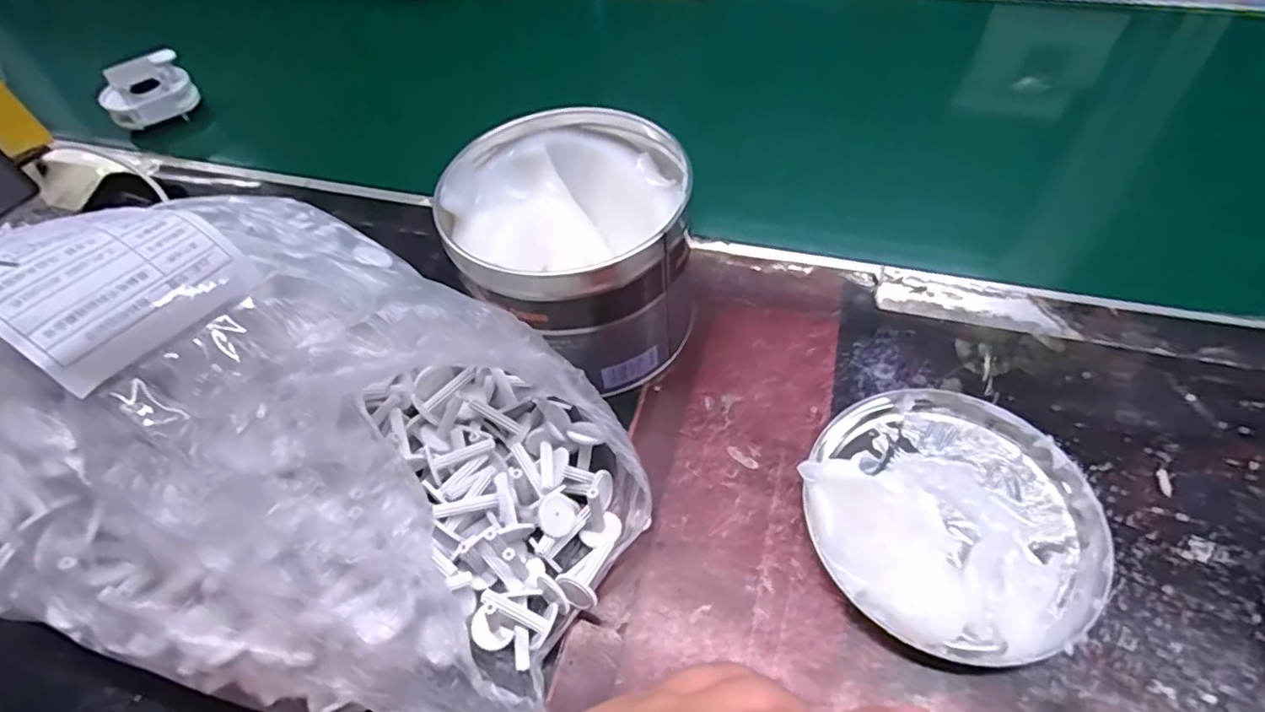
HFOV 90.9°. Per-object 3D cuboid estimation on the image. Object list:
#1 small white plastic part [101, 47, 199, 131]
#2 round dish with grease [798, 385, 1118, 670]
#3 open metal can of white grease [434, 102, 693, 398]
[{"bbox_3d":[-0.421,-0.229,0.541,0.070,0.043,0.042,-34,58,-19],"label":"small white plastic part"},{"bbox_3d":[0.147,0.069,0.288,0.124,0.026,0.129,-2,53,3],"label":"round dish with grease"},{"bbox_3d":[-0.031,-0.054,0.346,0.120,0.102,0.123,-2,53,3],"label":"open metal can of white grease"}]

